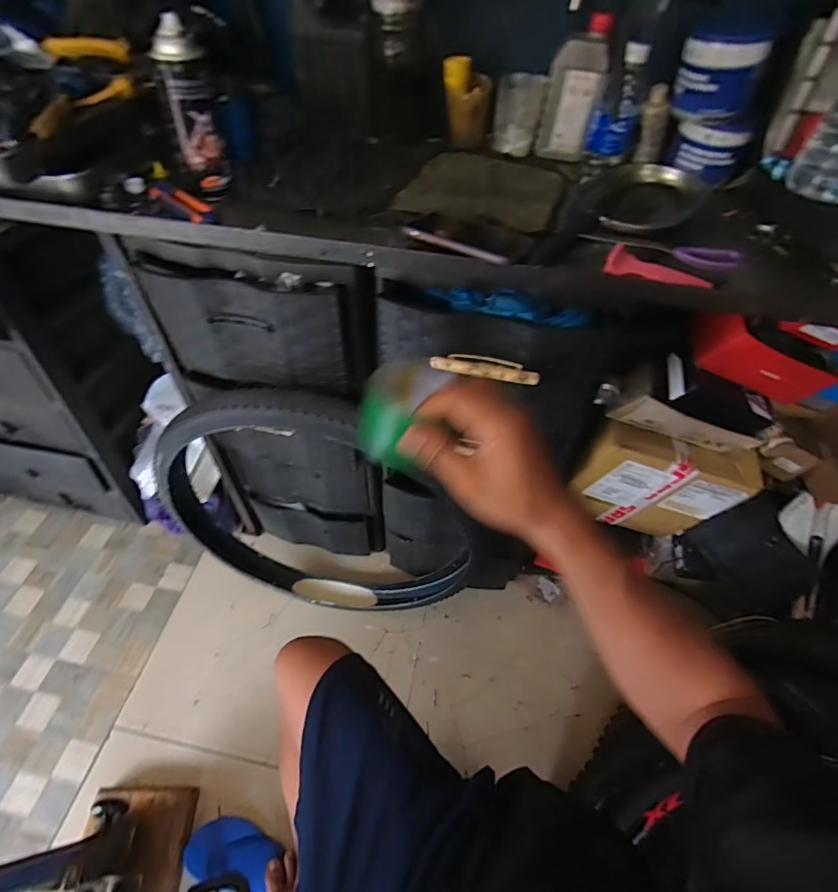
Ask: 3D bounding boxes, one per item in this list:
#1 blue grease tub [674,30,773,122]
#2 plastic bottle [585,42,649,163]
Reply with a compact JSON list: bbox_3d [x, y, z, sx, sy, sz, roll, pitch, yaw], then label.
[{"bbox_3d":[0.410,-0.509,0.652,0.105,0.091,0.077,20,54,14],"label":"blue grease tub"},{"bbox_3d":[0.294,-0.494,0.703,0.062,0.155,0.056,20,54,14],"label":"plastic bottle"}]

